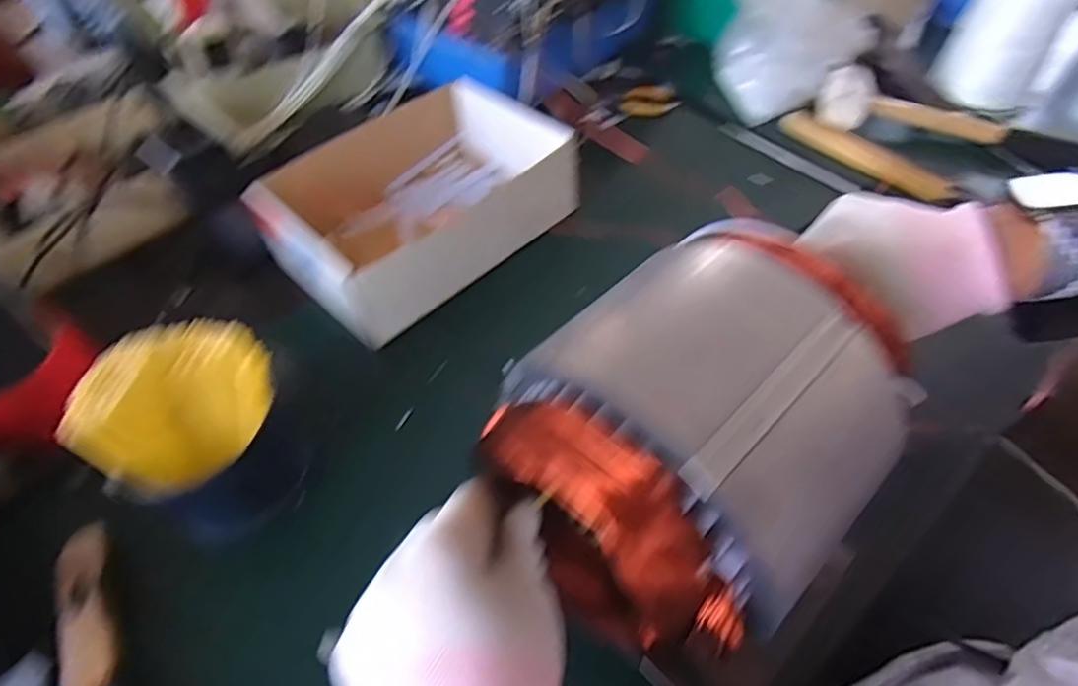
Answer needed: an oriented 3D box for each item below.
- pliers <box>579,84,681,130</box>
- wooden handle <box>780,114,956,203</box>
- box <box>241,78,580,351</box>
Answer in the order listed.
[{"bbox_3d":[0.105,-0.277,0.694,0.117,0.008,0.046,-22,56,-13],"label":"pliers"},{"bbox_3d":[0.327,-0.190,0.602,0.021,0.021,0.181,-35,60,-21],"label":"wooden handle"},{"bbox_3d":[-0.107,-0.130,0.548,0.246,0.082,0.190,-40,62,-23],"label":"box"}]

